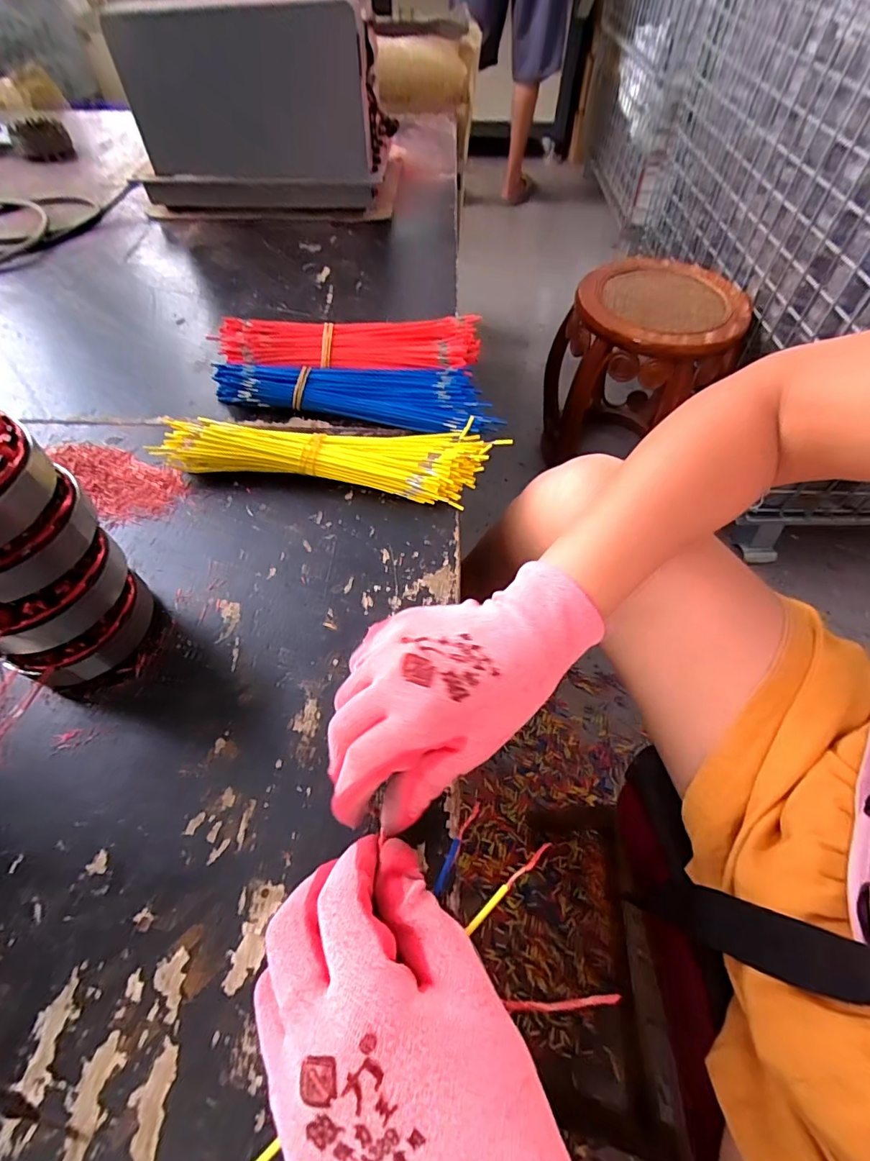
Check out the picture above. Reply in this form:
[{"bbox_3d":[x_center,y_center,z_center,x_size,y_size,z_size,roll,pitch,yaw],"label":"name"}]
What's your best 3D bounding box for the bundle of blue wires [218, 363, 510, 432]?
[{"bbox_3d":[-0.075,-0.177,0.463,0.259,0.029,0.070,3,57,3],"label":"bundle of blue wires"}]

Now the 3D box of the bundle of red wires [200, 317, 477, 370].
[{"bbox_3d":[-0.087,-0.235,0.499,0.262,0.033,0.071,-1,57,0],"label":"bundle of red wires"}]

